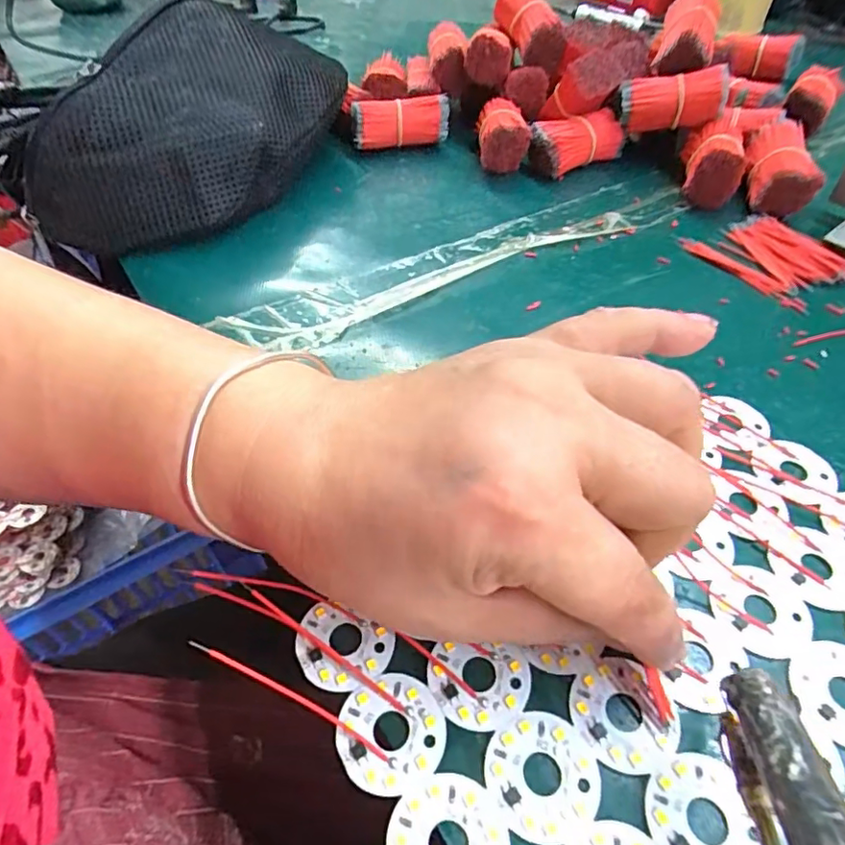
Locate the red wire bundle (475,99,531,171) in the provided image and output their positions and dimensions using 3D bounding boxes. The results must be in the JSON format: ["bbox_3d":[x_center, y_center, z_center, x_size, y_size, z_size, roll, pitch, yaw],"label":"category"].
[{"bbox_3d":[0.060,-0.217,0.424,0.035,0.036,0.055,-2,48,-1],"label":"red wire bundle"}]

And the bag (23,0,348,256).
[{"bbox_3d":[-0.145,-0.203,0.377,0.105,0.093,0.225,23,52,20],"label":"bag"}]

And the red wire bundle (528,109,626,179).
[{"bbox_3d":[0.118,-0.209,0.419,0.072,0.033,0.032,-22,51,-18],"label":"red wire bundle"}]

